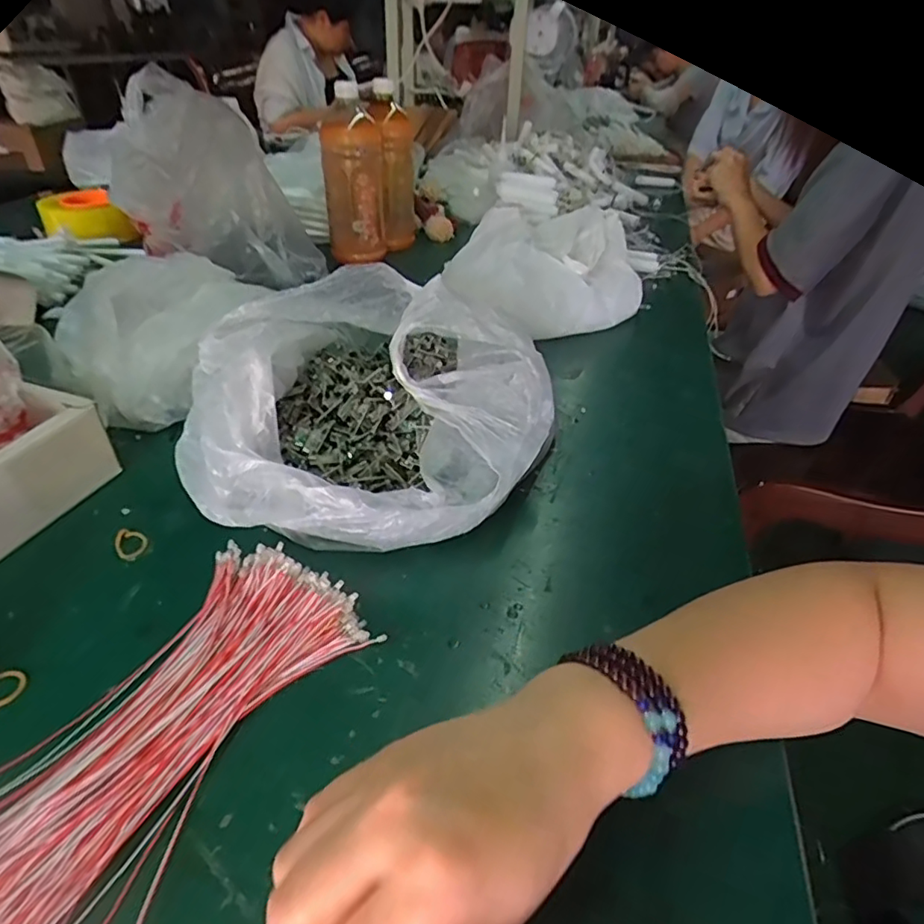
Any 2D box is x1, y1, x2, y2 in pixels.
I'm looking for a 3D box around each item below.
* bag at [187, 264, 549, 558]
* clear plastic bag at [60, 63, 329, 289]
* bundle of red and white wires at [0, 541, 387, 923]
[{"bbox_3d":[-0.067,-0.066,0.448,0.249,0.117,0.276,-4,37,-7],"label":"bag"},{"bbox_3d":[-0.285,-0.310,0.671,0.226,0.208,0.111,-5,37,-9],"label":"clear plastic bag"},{"bbox_3d":[-0.137,0.124,0.275,0.116,0.025,0.204,13,38,15],"label":"bundle of red and white wires"}]

